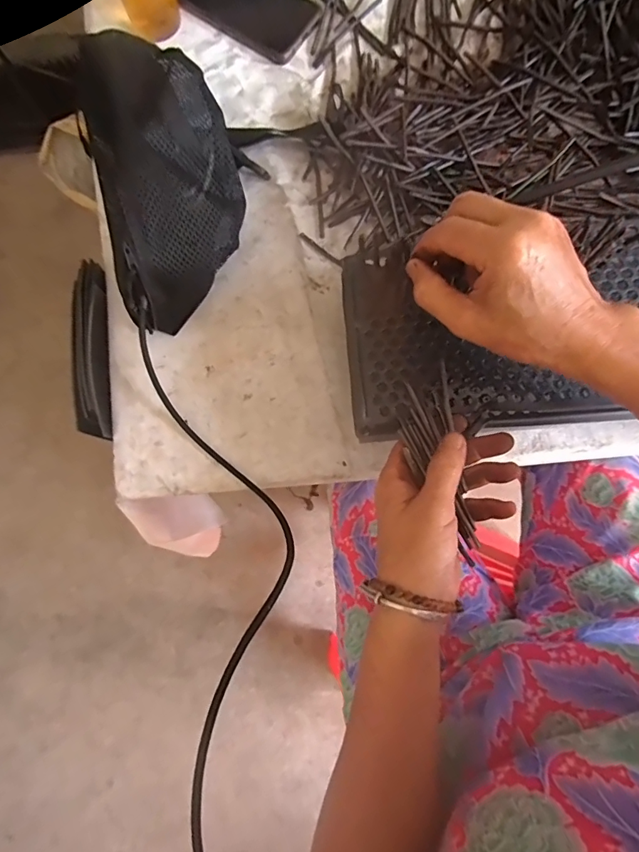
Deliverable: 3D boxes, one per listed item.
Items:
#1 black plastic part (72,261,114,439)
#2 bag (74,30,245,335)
[{"bbox_3d":[-0.209,-0.072,0.420,0.029,0.025,0.161,-6,83,2],"label":"black plastic part"},{"bbox_3d":[-0.125,-0.223,0.390,0.109,0.086,0.267,-4,91,-2],"label":"bag"}]

